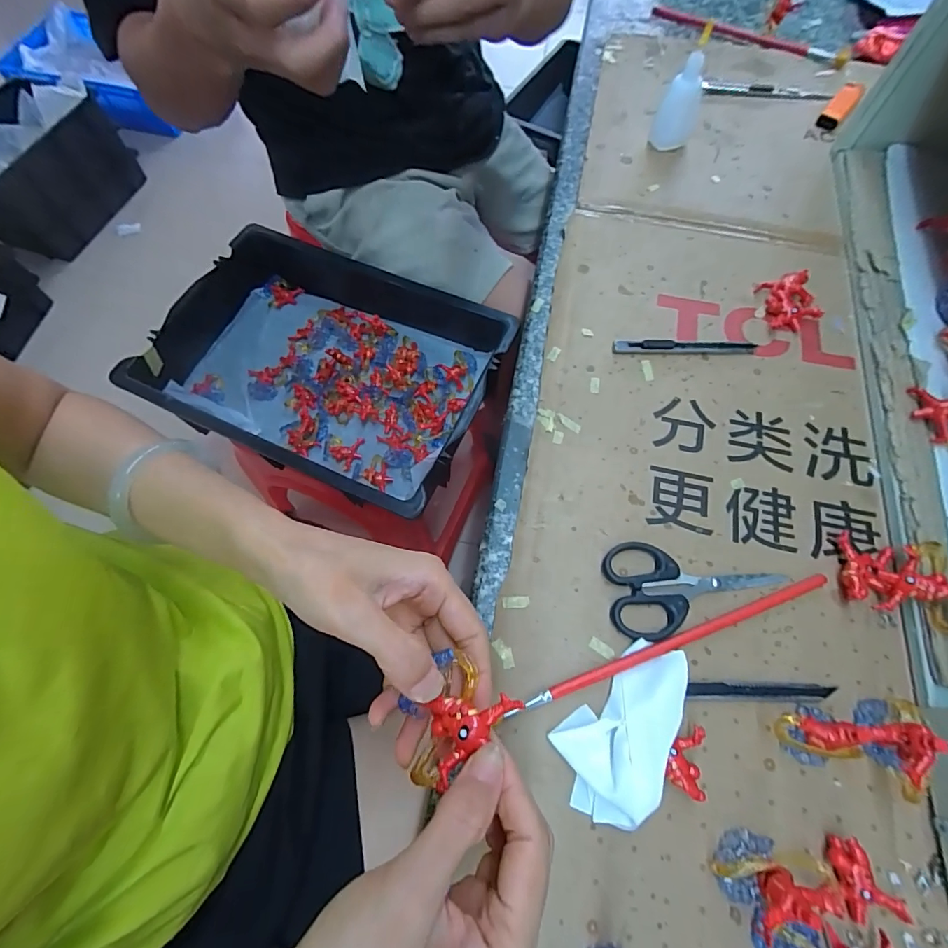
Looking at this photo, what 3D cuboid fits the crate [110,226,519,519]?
[{"bbox_3d":[-0.195,-0.153,0.634,0.434,0.091,0.278,23,69,9],"label":"crate"}]

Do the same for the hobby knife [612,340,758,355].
[{"bbox_3d":[0.185,-0.110,0.398,0.125,0.006,0.013,0,67,0],"label":"hobby knife"}]

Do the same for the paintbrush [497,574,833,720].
[{"bbox_3d":[0.135,0.113,0.305,0.240,0.012,0.010,-18,68,-8],"label":"paintbrush"}]

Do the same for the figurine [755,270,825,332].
[{"bbox_3d":[0.287,-0.156,0.414,0.047,0.015,0.052,-10,67,-4],"label":"figurine"}]

